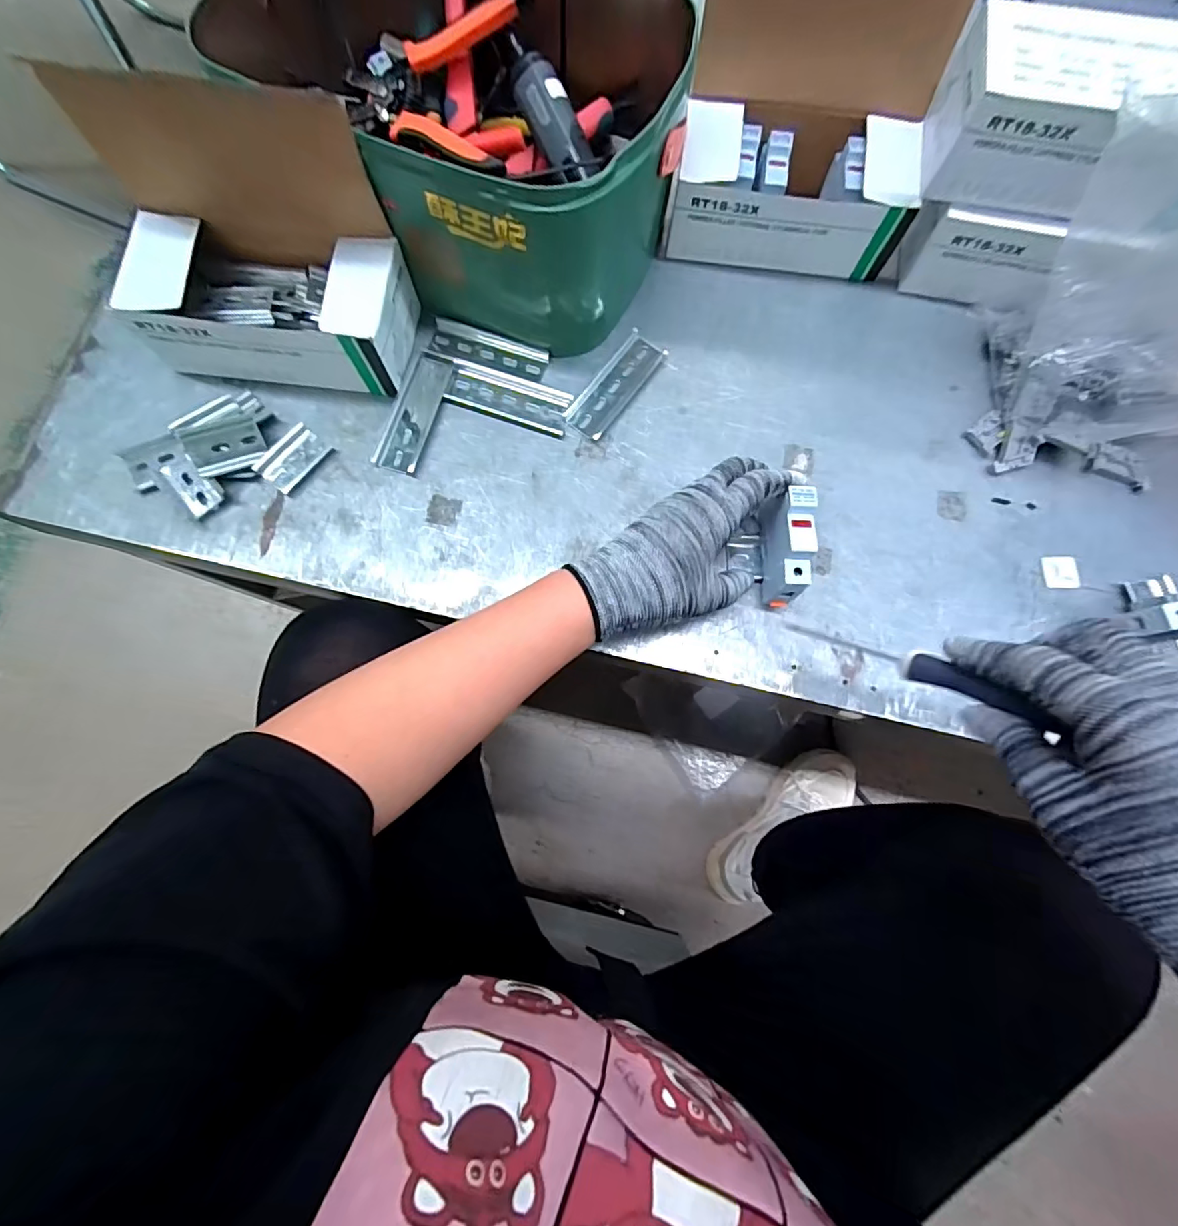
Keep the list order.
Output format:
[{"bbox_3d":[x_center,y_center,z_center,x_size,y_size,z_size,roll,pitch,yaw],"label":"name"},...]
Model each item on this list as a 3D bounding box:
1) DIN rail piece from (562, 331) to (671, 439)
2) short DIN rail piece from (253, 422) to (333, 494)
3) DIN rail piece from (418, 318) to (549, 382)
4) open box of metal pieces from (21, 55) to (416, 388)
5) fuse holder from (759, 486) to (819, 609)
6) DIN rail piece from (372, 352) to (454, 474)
[{"bbox_3d":[0.023,-0.191,0.441,0.037,0.004,0.103,36,79,6],"label":"DIN rail piece"},{"bbox_3d":[-0.233,-0.122,0.417,0.033,0.006,0.052,40,80,7],"label":"short DIN rail piece"},{"bbox_3d":[-0.084,-0.220,0.445,0.101,0.008,0.039,17,78,3],"label":"DIN rail piece"},{"bbox_3d":[-0.239,-0.247,0.368,0.191,0.147,0.107,7,78,1],"label":"open box of metal pieces"},{"bbox_3d":[0.136,-0.043,0.369,0.022,0.058,0.067,2,79,0],"label":"fuse holder"},{"bbox_3d":[-0.141,-0.163,0.430,0.036,0.005,0.106,17,78,3],"label":"DIN rail piece"}]

